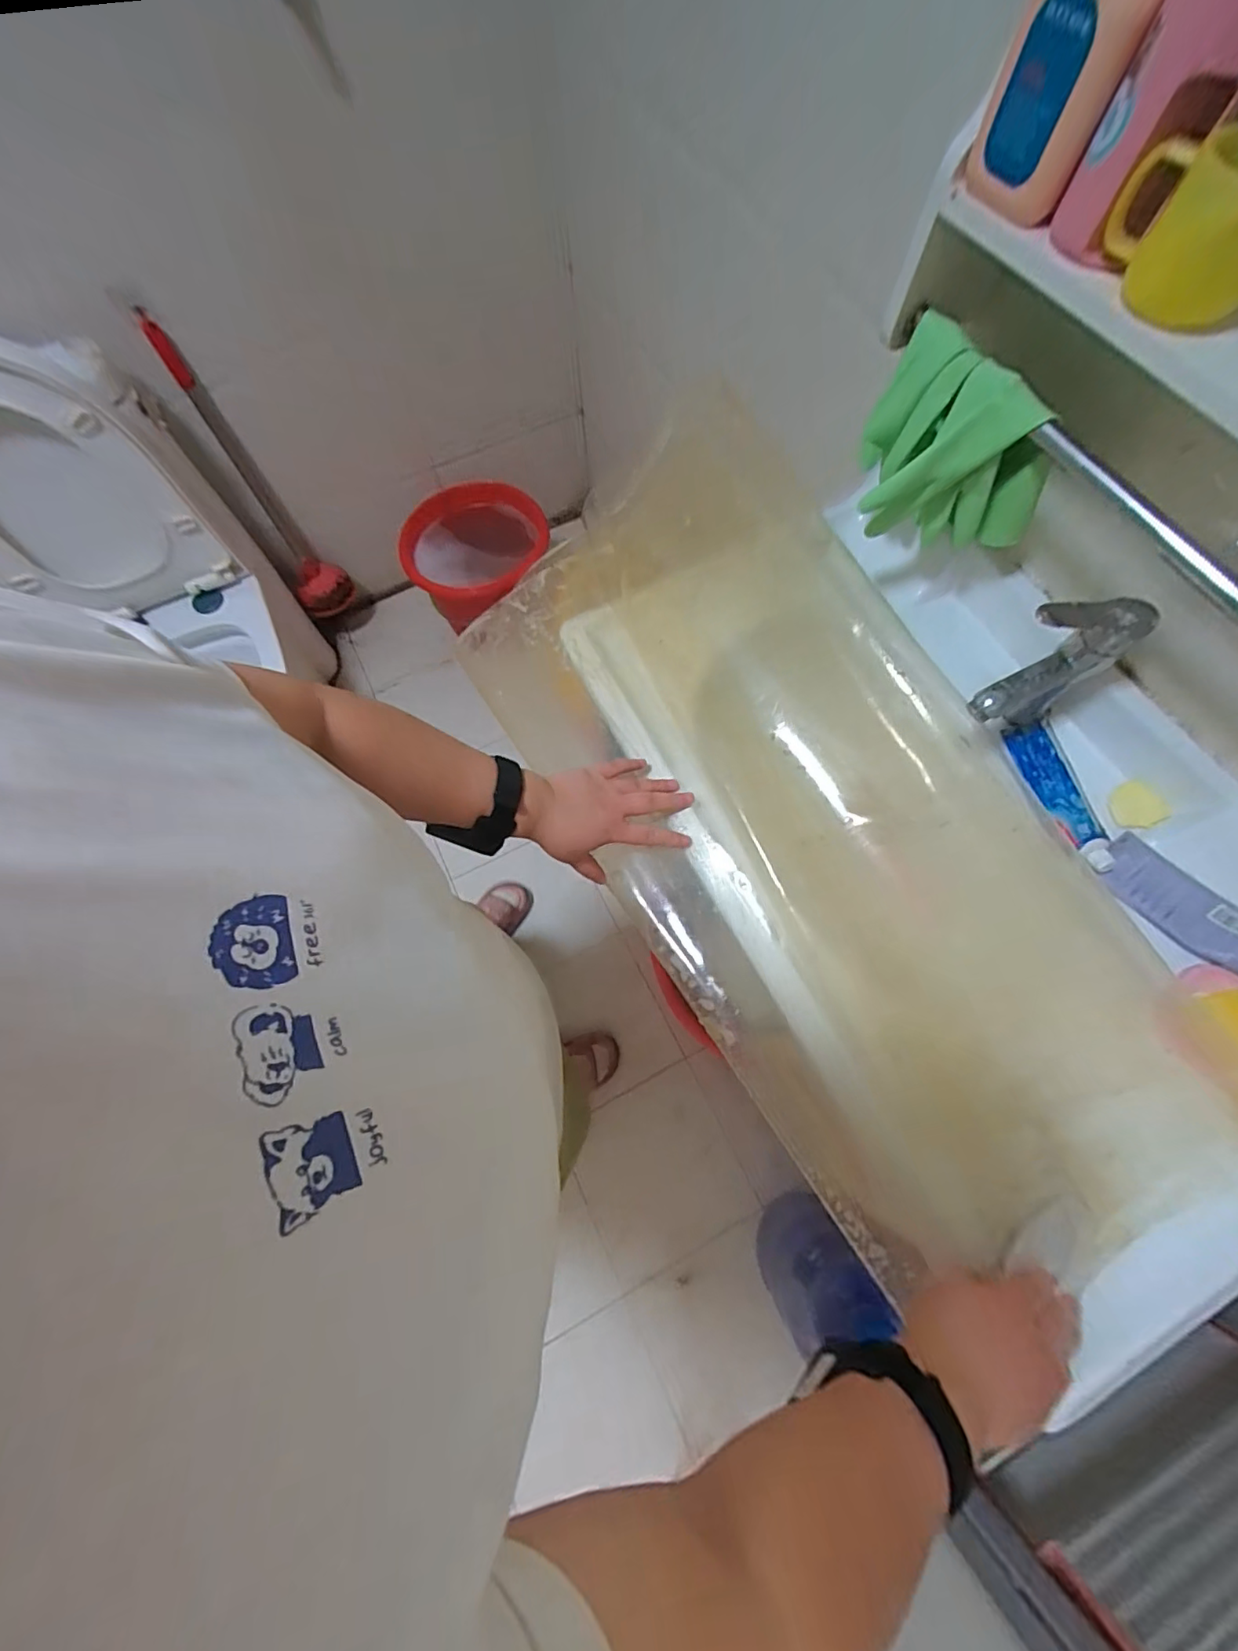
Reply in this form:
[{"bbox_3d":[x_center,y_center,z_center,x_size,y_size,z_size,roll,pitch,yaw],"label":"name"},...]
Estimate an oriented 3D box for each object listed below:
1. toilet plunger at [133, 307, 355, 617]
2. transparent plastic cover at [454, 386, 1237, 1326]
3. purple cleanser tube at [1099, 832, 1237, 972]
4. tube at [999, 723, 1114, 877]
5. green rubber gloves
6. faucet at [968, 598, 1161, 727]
[{"bbox_3d":[-0.757,-0.695,1.195,0.134,0.648,0.123,-31,71,-9],"label":"toilet plunger"},{"bbox_3d":[0.167,-0.010,0.559,0.362,0.124,0.841,-28,75,-8],"label":"transparent plastic cover"},{"bbox_3d":[0.528,0.077,0.522,0.059,0.024,0.154,-32,59,-10],"label":"purple cleanser tube"},{"bbox_3d":[0.447,-0.033,0.571,0.050,0.024,0.164,-9,69,-1],"label":"tube"},{"bbox_3d":[0.315,-0.353,0.525,0.151,0.139,0.120,5,69,4],"label":"green rubber gloves"},{"bbox_3d":[0.401,-0.144,0.540,0.140,0.164,0.050,-20,70,-6],"label":"faucet"}]

